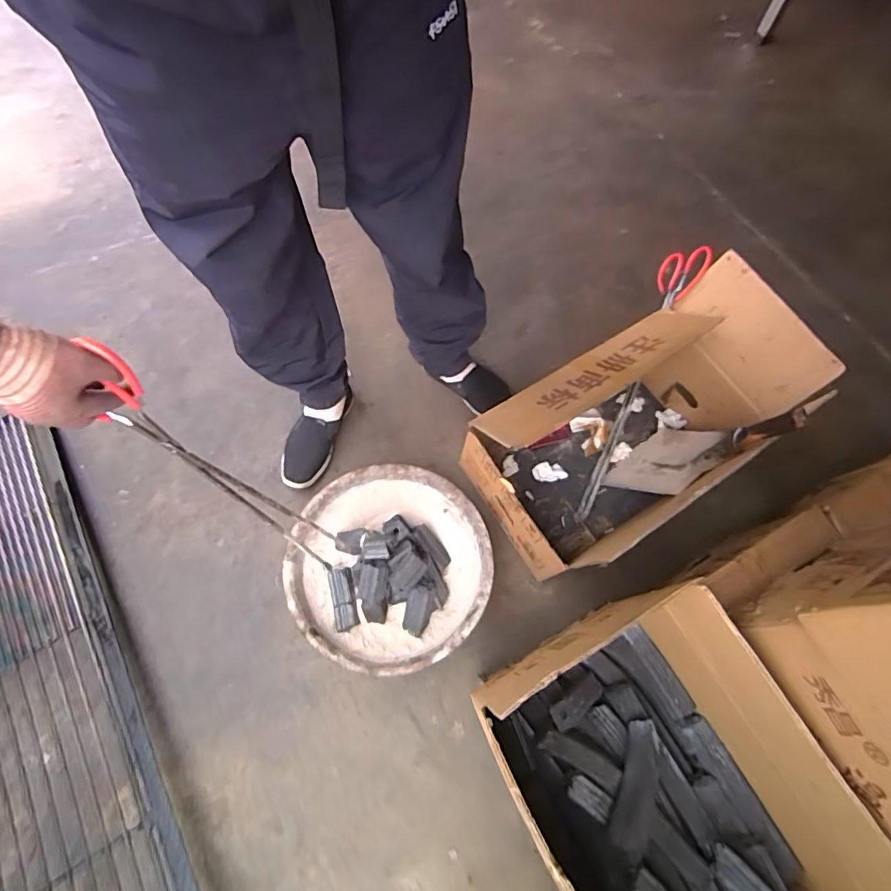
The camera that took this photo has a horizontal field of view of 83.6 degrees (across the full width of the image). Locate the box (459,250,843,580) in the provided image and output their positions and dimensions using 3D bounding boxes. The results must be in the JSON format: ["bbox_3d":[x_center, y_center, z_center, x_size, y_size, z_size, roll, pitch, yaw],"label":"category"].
[{"bbox_3d":[0.337,-0.033,0.912,0.539,0.354,0.299,-31,71,-14],"label":"box"}]

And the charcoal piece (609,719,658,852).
[{"bbox_3d":[0.262,0.457,0.680,0.039,0.036,0.163,25,47,9],"label":"charcoal piece"}]

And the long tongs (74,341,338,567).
[{"bbox_3d":[-0.277,0.056,0.674,0.051,0.538,0.055,25,67,32],"label":"long tongs"}]

